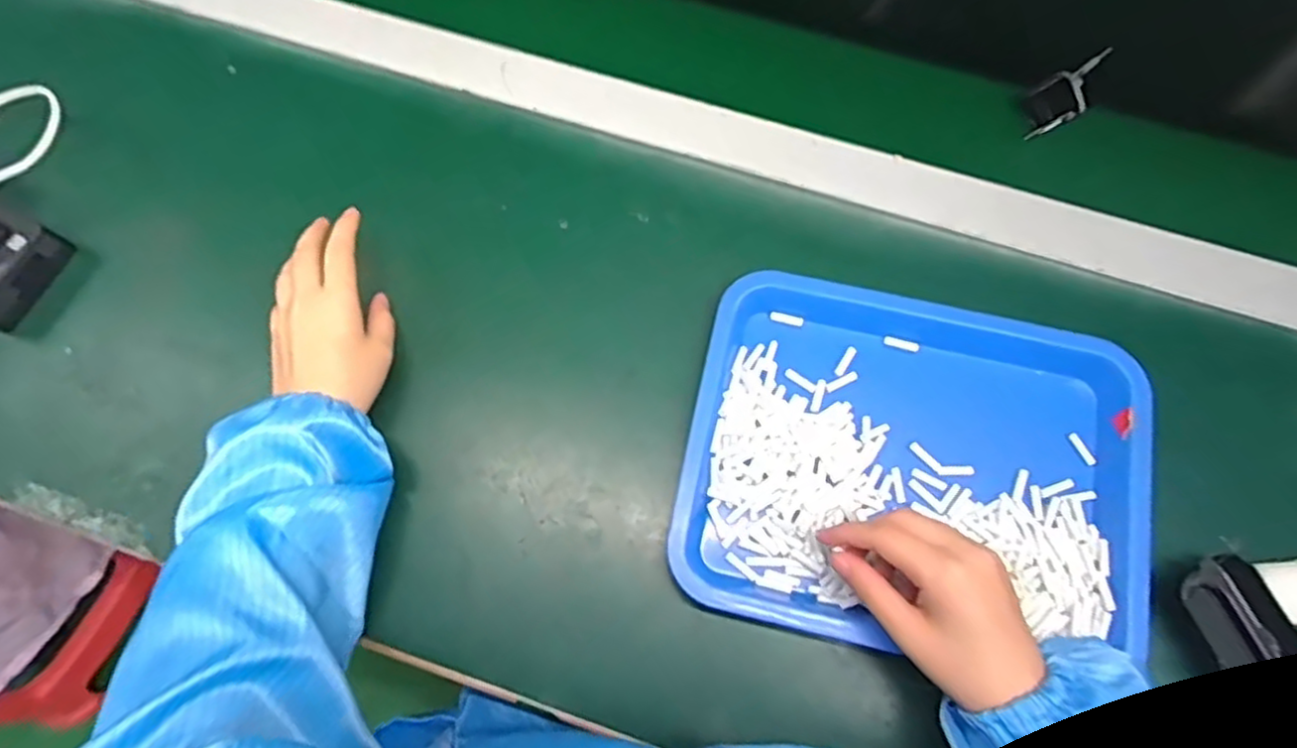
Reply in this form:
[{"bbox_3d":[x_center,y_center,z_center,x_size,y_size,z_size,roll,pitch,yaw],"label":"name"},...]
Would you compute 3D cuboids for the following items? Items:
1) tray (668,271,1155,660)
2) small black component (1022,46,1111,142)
[{"bbox_3d":[0.168,0.060,0.461,0.281,0.037,0.217,11,74,4],"label":"tray"},{"bbox_3d":[0.324,-0.220,0.552,0.040,0.018,0.097,38,77,11],"label":"small black component"}]

